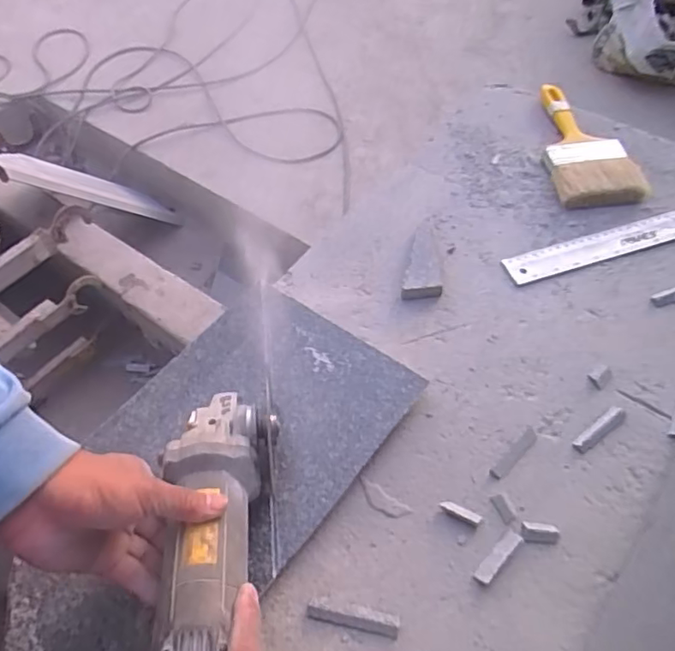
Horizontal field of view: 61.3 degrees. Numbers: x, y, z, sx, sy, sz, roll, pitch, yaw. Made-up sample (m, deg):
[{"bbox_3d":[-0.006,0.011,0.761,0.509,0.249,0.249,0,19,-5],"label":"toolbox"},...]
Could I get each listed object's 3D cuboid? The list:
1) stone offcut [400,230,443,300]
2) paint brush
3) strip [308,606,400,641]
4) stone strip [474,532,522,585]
[{"bbox_3d":[0.099,-0.071,0.634,0.040,0.020,0.100,9,55,9],"label":"stone offcut"},{"bbox_3d":[0.304,-0.240,0.726,0.095,0.033,0.217,-4,54,0],"label":"paint brush"},{"bbox_3d":[0.012,0.227,0.440,0.070,0.007,0.015,8,55,9],"label":"strip"},{"bbox_3d":[0.130,0.185,0.458,0.013,0.009,0.051,38,64,26],"label":"stone strip"}]

